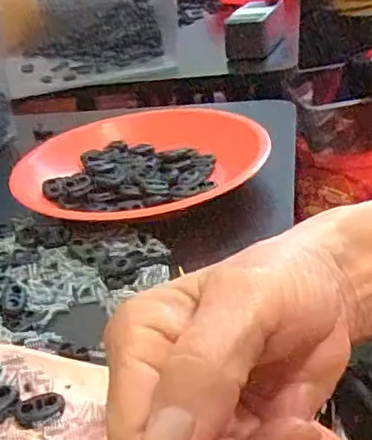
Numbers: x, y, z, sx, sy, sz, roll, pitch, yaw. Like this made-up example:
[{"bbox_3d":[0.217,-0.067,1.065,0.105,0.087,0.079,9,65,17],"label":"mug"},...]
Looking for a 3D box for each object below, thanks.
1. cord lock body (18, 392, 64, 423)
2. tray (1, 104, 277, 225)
[{"bbox_3d":[-0.065,0.084,0.259,0.021,0.004,0.013,-11,29,-7],"label":"cord lock body"},{"bbox_3d":[-0.035,-0.040,0.446,0.188,0.026,0.185,-4,29,6],"label":"tray"}]

